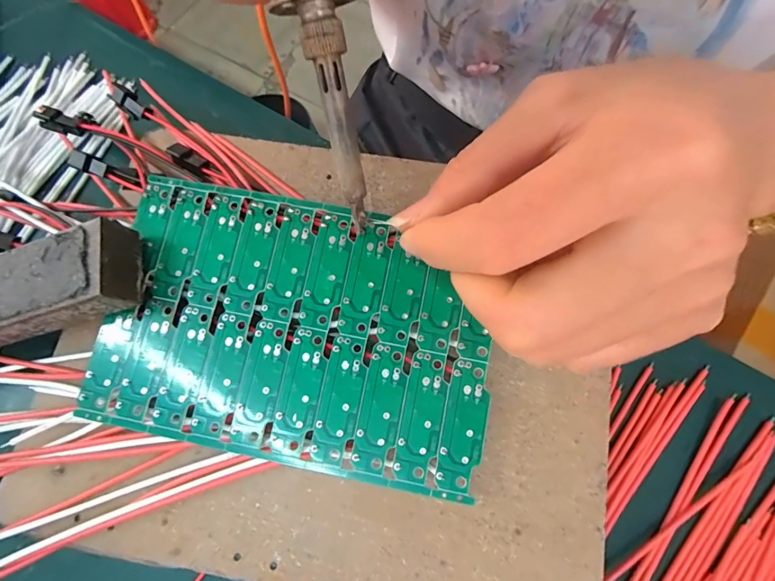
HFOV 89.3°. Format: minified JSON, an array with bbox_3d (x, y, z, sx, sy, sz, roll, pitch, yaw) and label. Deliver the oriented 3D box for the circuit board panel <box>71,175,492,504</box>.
[{"bbox_3d":[-0.032,0.013,0.139,0.135,0.011,0.089,11,74,5],"label":"circuit board panel"}]

